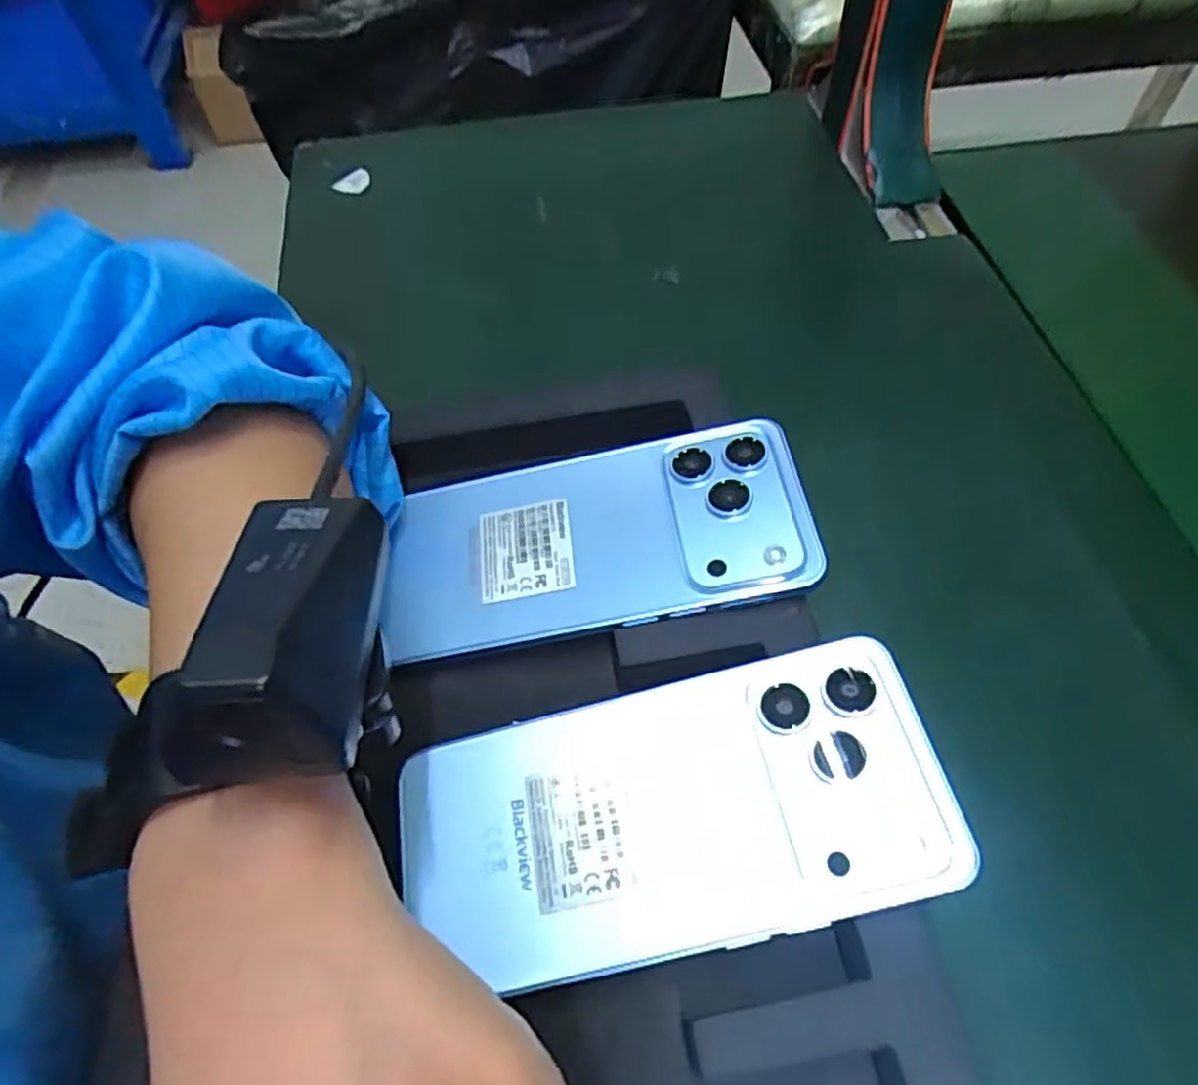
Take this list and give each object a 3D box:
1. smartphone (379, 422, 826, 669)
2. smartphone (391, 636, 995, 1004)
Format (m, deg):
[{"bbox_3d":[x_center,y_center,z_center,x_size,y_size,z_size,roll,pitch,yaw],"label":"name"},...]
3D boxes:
[{"bbox_3d":[-0.002,-0.002,0.278,0.155,0.007,0.076,-11,57,7],"label":"smartphone"},{"bbox_3d":[0.019,0.080,0.220,0.158,0.006,0.076,-13,57,5],"label":"smartphone"}]

